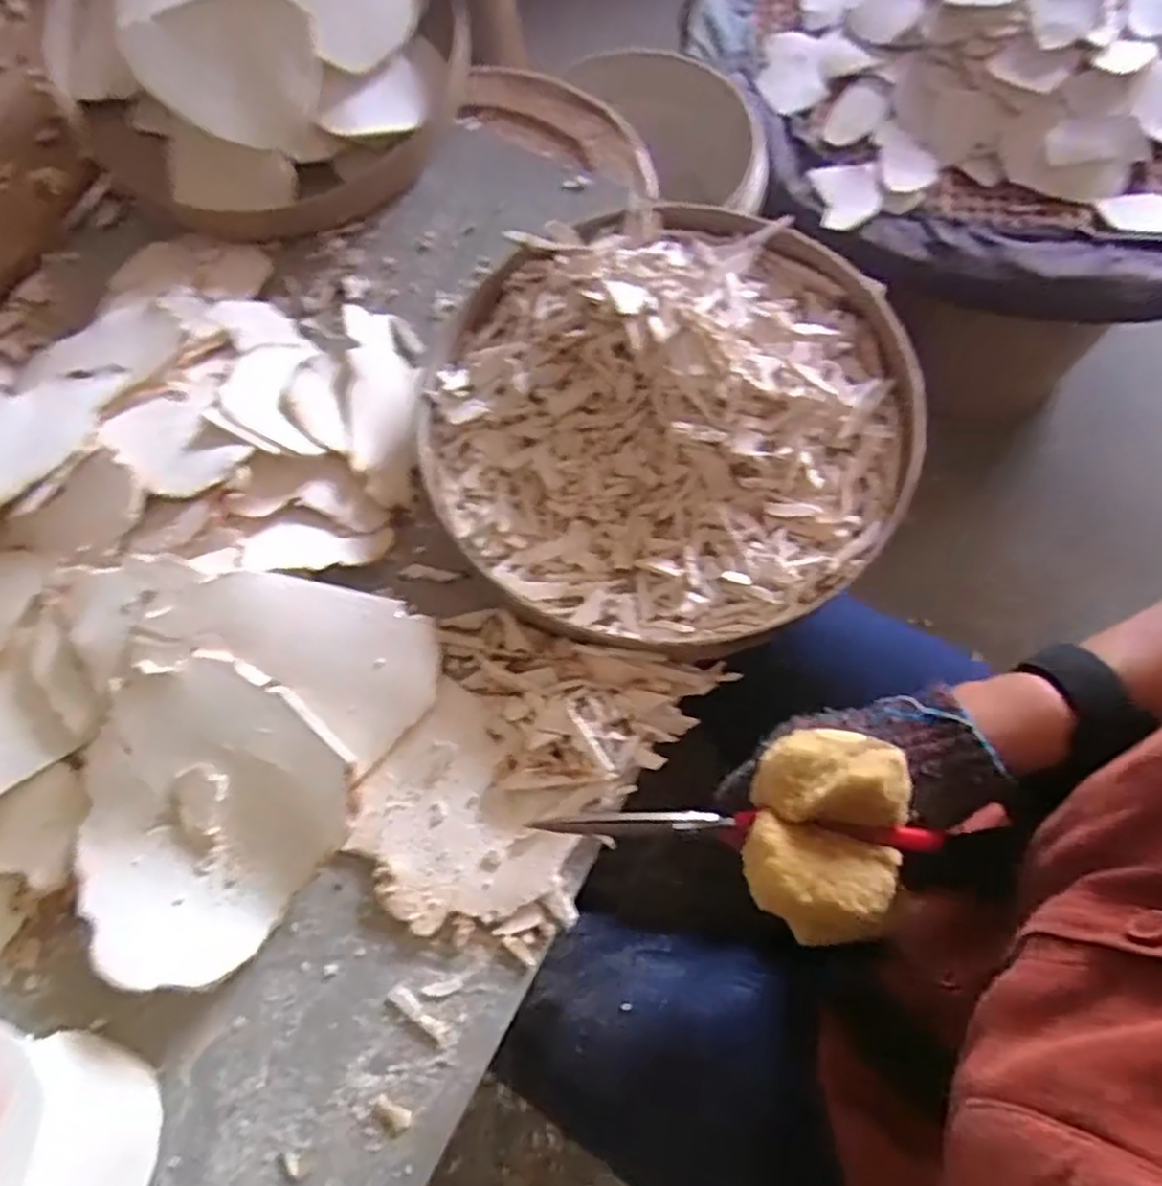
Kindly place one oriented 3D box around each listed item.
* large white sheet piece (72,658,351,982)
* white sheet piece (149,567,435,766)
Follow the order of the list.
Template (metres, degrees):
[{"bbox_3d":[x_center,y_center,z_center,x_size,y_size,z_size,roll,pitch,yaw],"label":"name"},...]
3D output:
[{"bbox_3d":[-0.217,0.122,0.416,0.141,0.027,0.151,36,77,12],"label":"large white sheet piece"},{"bbox_3d":[-0.157,0.025,0.440,0.149,0.004,0.083,33,81,-4],"label":"white sheet piece"}]

